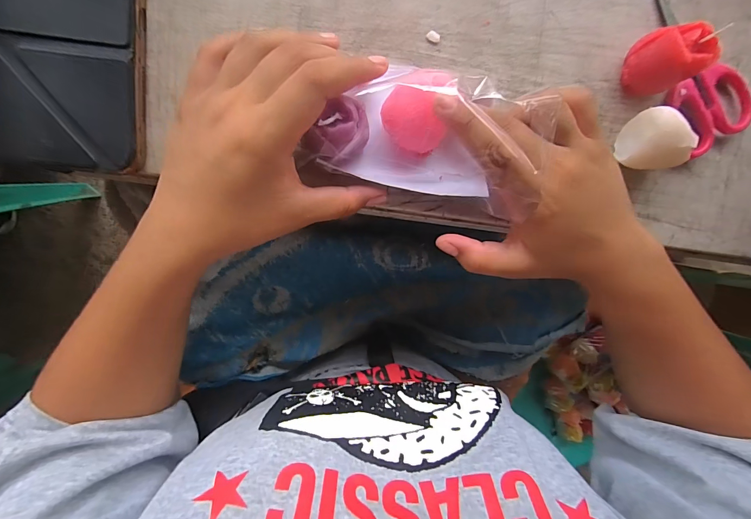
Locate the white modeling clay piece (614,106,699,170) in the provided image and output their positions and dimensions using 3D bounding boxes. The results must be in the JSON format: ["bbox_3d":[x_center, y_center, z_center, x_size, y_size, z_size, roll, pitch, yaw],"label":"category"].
[{"bbox_3d":[0.180,-0.077,0.227,0.031,0.037,0.036,-6,100,-6],"label":"white modeling clay piece"}]

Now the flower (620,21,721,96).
[{"bbox_3d":[0.177,-0.123,0.216,0.025,0.038,0.033,-34,102,0],"label":"flower"}]

